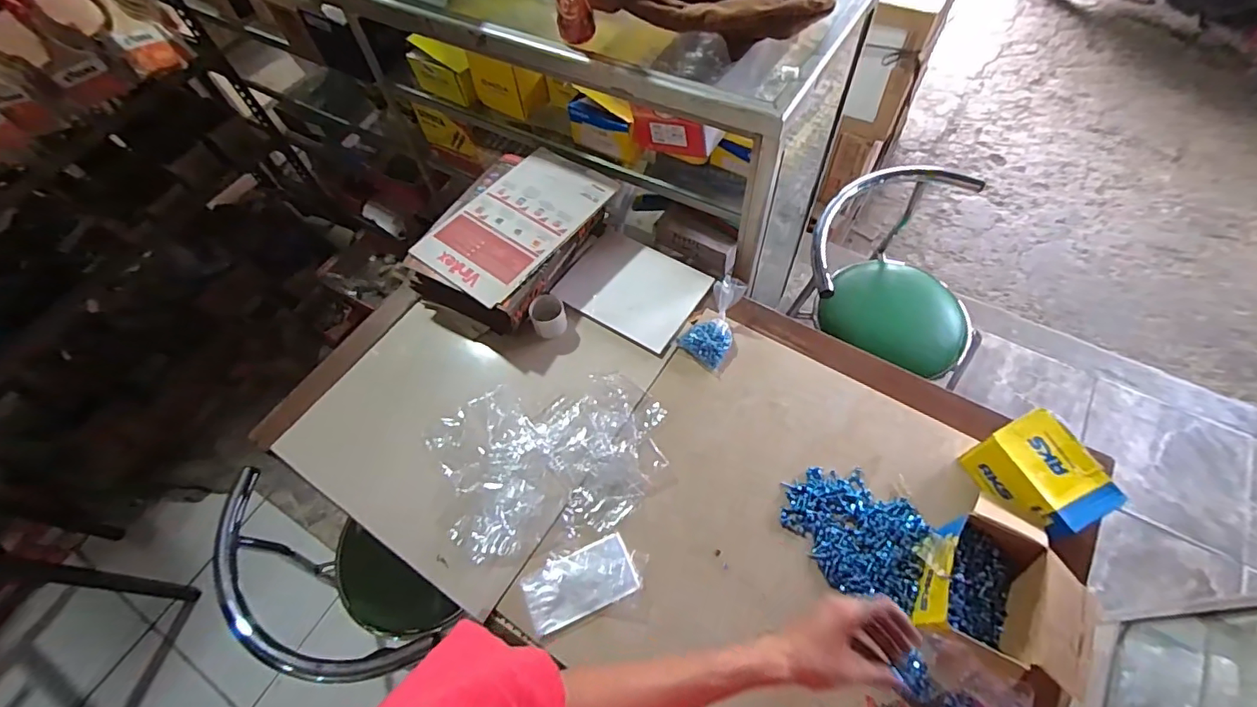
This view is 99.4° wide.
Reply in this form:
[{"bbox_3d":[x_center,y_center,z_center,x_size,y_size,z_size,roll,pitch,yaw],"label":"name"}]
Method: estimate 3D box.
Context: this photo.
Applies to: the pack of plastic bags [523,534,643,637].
[{"bbox_3d":[-0.068,0.322,0.752,0.152,0.020,0.081,-24,61,-9],"label":"pack of plastic bags"}]

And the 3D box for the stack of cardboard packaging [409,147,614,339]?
[{"bbox_3d":[-0.210,-0.218,1.021,0.241,0.117,0.357,27,66,18],"label":"stack of cardboard packaging"}]

